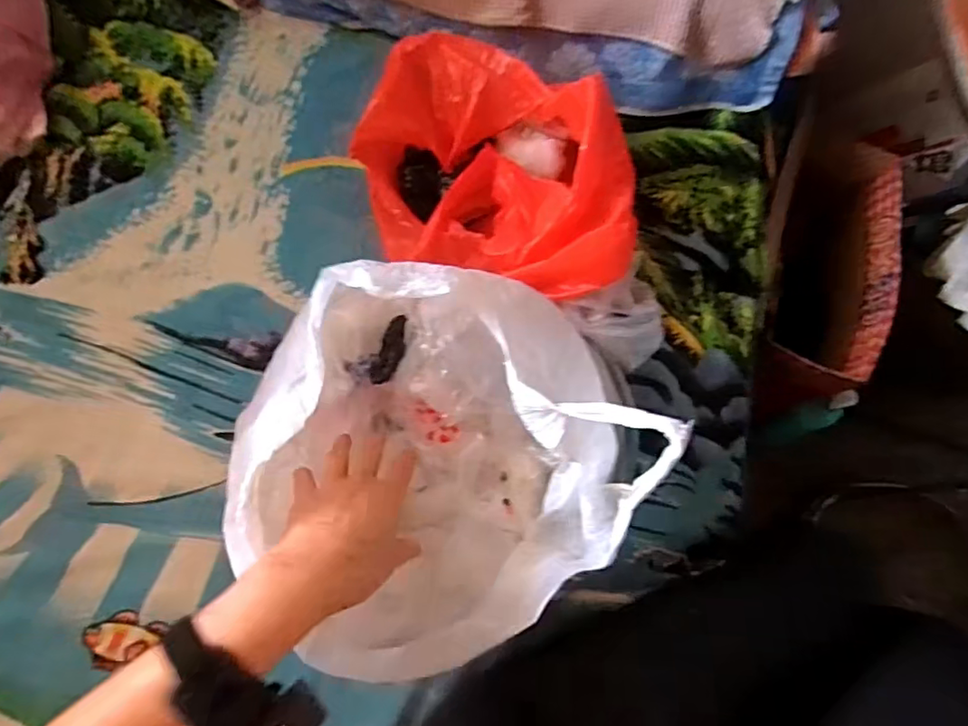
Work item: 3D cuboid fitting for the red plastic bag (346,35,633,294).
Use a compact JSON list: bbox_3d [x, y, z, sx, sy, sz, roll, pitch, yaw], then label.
[{"bbox_3d":[0.012,-0.188,0.609,0.309,0.116,0.227,25,73,6],"label":"red plastic bag"}]

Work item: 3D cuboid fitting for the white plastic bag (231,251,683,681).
[{"bbox_3d":[-0.038,0.078,0.460,0.291,0.205,0.279,-41,78,-13],"label":"white plastic bag"}]

